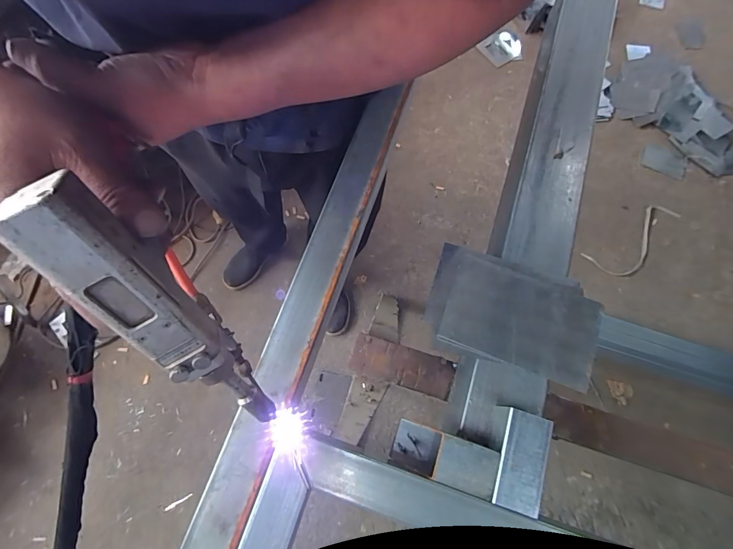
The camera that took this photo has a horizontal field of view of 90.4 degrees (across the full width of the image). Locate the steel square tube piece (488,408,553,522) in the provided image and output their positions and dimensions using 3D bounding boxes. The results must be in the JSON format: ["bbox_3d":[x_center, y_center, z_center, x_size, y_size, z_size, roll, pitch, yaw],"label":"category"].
[{"bbox_3d":[0.137,0.169,0.335,0.041,0.038,0.080,15,72,4],"label":"steel square tube piece"}]

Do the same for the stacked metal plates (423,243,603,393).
[{"bbox_3d":[0.157,0.041,0.395,0.173,0.014,0.116,15,72,7],"label":"stacked metal plates"}]

